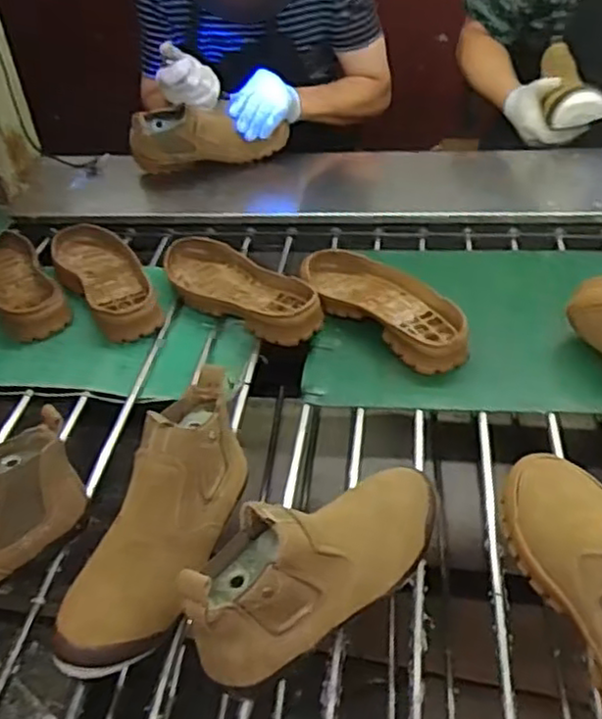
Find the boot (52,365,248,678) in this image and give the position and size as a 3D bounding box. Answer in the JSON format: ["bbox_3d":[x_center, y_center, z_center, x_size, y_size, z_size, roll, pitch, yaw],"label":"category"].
[{"bbox_3d":[-0.125,0.135,0.612,0.090,0.109,0.273,13,44,20],"label":"boot"}]

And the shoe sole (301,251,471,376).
[{"bbox_3d":[0.103,-0.076,0.916,0.131,0.053,0.277,-21,43,-18],"label":"shoe sole"}]

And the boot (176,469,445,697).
[{"bbox_3d":[0.021,0.164,0.577,0.263,0.124,0.083,-19,44,-35],"label":"boot"}]

